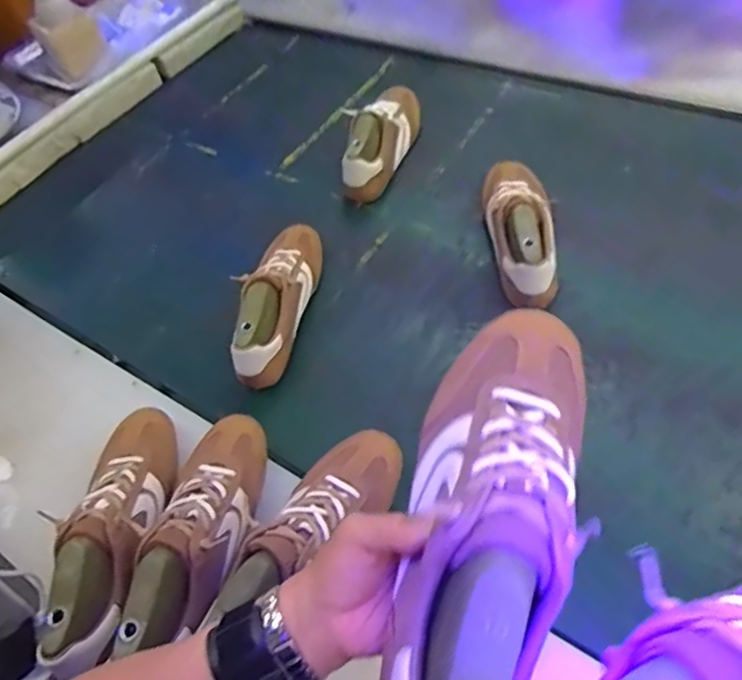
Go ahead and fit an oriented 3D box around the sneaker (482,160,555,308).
[{"bbox_3d":[0.206,-0.156,0.832,0.082,0.087,0.266,-2,48,4],"label":"sneaker"}]

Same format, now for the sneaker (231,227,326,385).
[{"bbox_3d":[-0.129,-0.060,0.829,0.077,0.093,0.254,5,49,10],"label":"sneaker"}]

